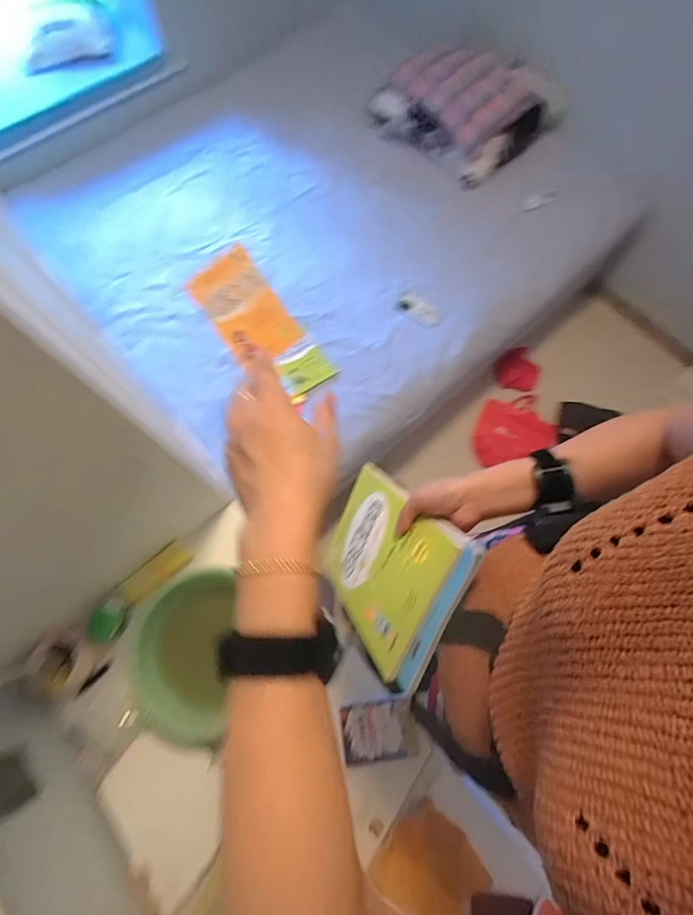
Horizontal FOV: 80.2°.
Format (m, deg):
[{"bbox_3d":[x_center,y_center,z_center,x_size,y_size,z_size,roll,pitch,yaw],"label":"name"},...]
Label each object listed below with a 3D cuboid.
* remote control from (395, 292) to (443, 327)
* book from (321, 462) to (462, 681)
[{"bbox_3d":[0.280,-0.558,1.558,0.206,0.049,0.072,15,68,-27],"label":"remote control"},{"bbox_3d":[0.035,0.123,0.524,0.014,0.230,0.177,20,100,-28],"label":"book"}]

